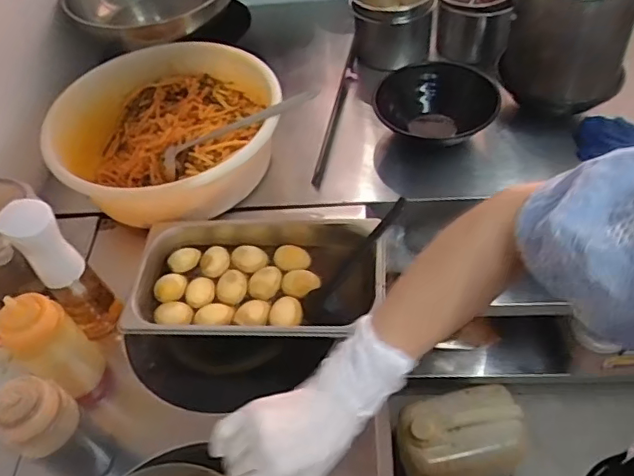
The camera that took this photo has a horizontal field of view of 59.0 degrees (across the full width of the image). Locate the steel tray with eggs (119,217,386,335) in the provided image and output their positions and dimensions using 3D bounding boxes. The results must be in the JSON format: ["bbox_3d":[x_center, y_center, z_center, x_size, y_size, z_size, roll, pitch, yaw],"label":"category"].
[{"bbox_3d":[-0.074,0.058,0.745,0.322,0.077,0.194,0,52,6],"label":"steel tray with eggs"}]

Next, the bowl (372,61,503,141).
[{"bbox_3d":[0.193,-0.200,0.899,0.200,0.068,0.178,2,52,8],"label":"bowl"}]

